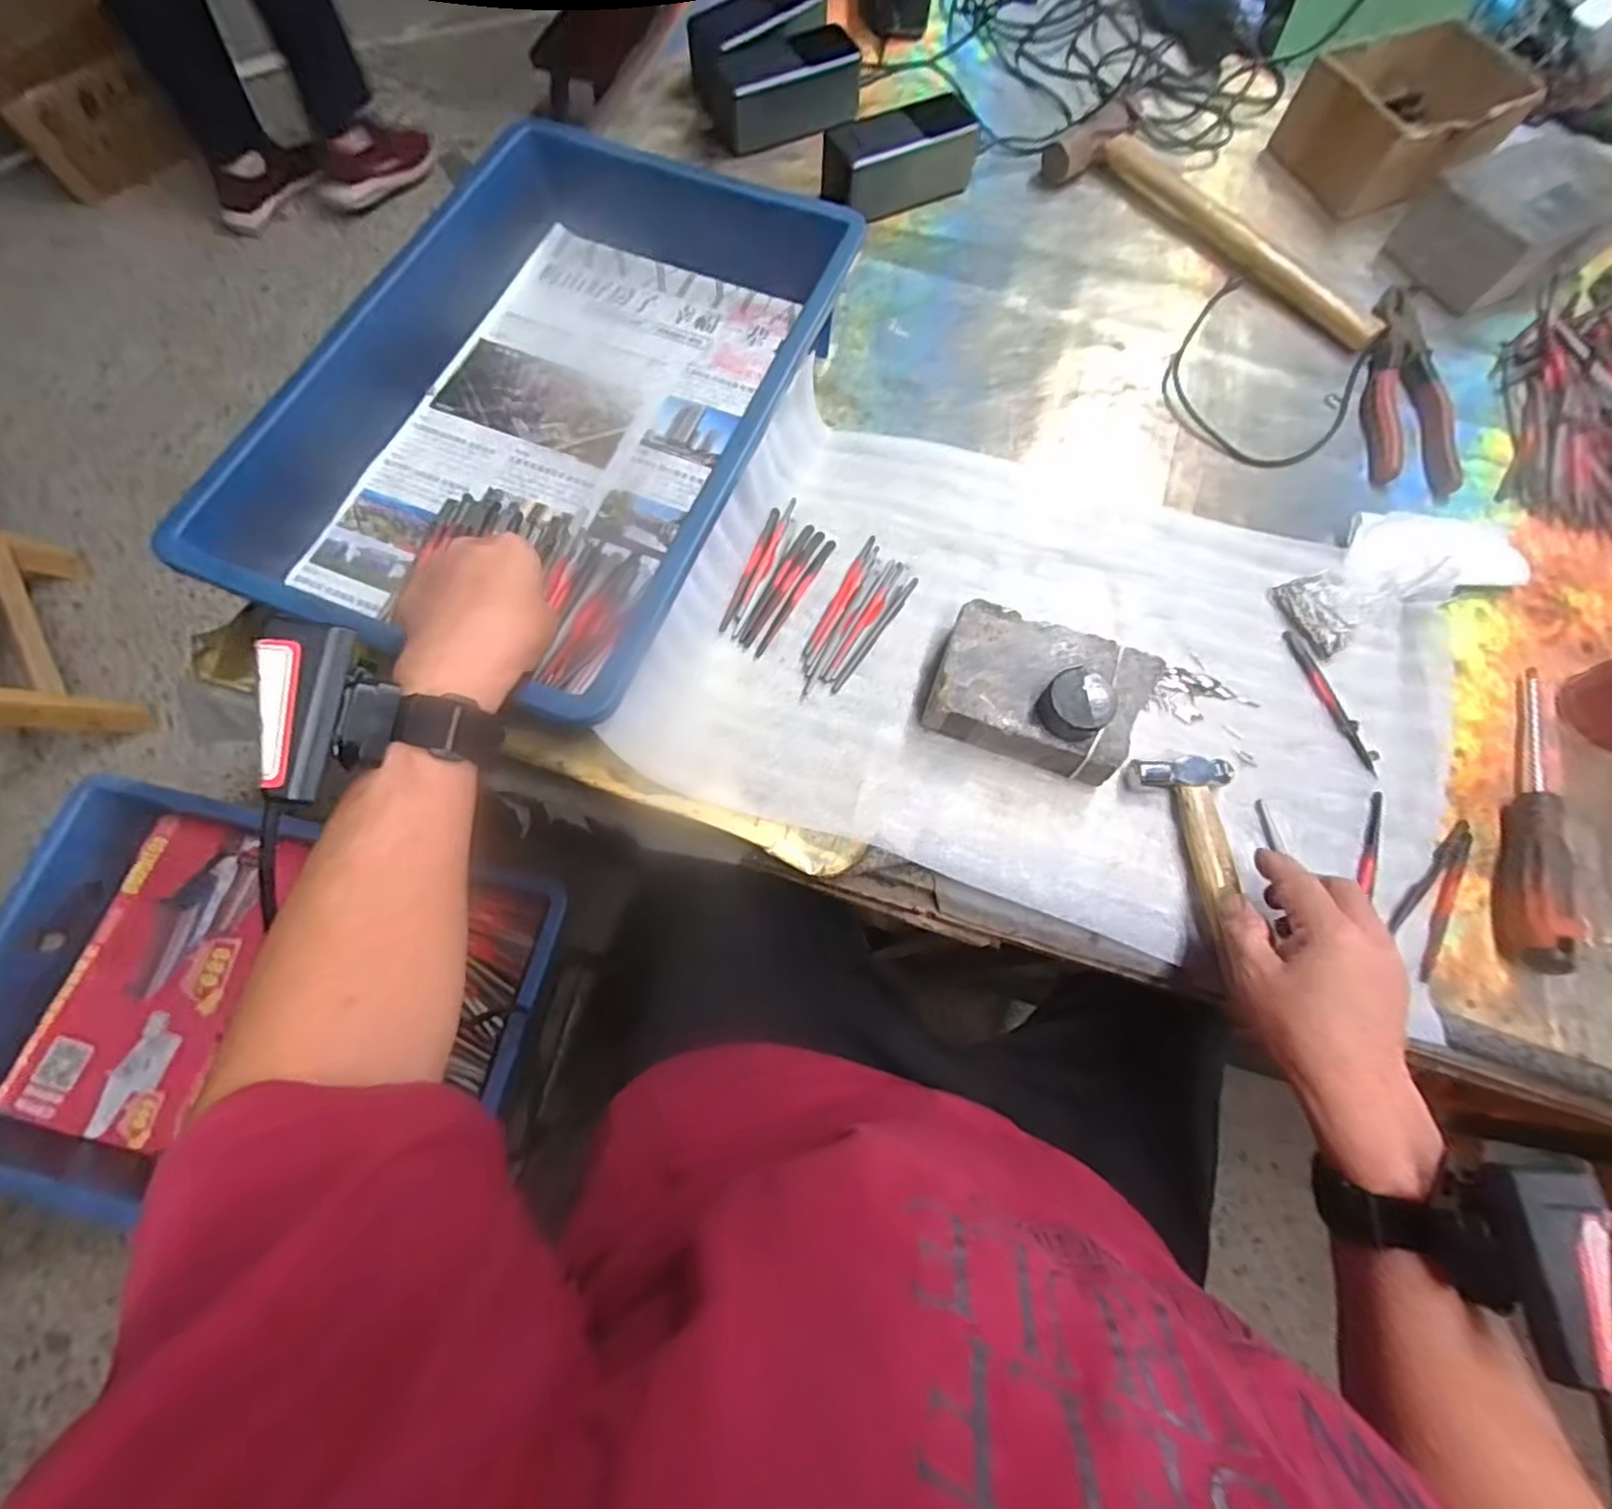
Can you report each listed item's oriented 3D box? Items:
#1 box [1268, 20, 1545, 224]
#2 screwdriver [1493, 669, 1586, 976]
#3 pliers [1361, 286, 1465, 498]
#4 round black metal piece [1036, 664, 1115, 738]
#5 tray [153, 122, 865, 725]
[{"bbox_3d":[0.531,-0.572,0.620,0.136,0.066,0.151,-27,73,-11],"label":"box"},{"bbox_3d":[0.451,0.033,0.417,0.035,0.027,0.201,23,71,7],"label":"screwdriver"},{"bbox_3d":[0.484,-0.301,0.553,0.066,0.013,0.211,9,70,2],"label":"pliers"},{"bbox_3d":[0.159,-0.029,0.396,0.041,0.024,0.037,-17,72,-8],"label":"round black metal piece"},{"bbox_3d":[-0.164,-0.251,0.480,0.289,0.073,0.455,20,70,6],"label":"tray"}]

